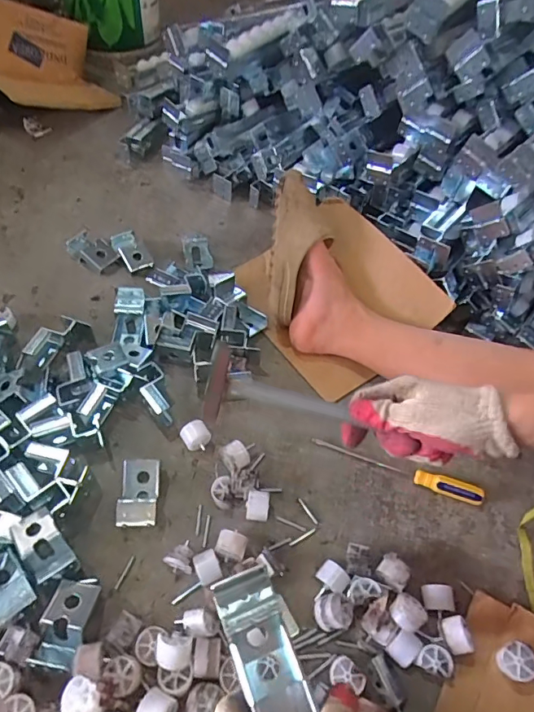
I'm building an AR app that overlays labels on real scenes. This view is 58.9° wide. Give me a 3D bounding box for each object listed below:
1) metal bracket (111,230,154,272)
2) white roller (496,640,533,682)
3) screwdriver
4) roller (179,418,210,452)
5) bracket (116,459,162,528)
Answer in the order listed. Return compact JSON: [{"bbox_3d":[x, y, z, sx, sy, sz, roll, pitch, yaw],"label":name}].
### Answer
[{"bbox_3d":[-0.241,-0.183,0.846,0.045,0.038,0.088,-28,60,-23],"label":"metal bracket"},{"bbox_3d":[0.259,0.317,0.492,0.033,0.026,0.034,-3,53,-6],"label":"white roller"},{"bbox_3d":[0.170,0.151,0.623,0.225,0.024,0.021,16,54,8],"label":"screwdriver"},{"bbox_3d":[-0.096,0.108,0.635,0.034,0.026,0.038,-33,62,-25],"label":"roller"},{"bbox_3d":[-0.156,0.167,0.581,0.044,0.030,0.082,-1,53,-5],"label":"bracket"}]

